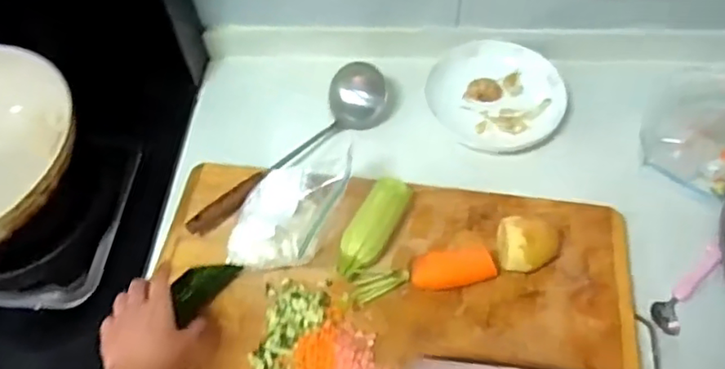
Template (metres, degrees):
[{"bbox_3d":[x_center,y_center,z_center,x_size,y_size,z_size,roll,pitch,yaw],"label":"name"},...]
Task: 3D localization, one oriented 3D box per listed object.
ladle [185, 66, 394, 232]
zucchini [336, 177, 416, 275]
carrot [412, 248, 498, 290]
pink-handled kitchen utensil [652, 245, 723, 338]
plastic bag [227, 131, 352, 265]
[{"bbox_3d":[-0.082,-0.037,0.774,0.085,0.072,0.324,29,63,20],"label":"ladle"},{"bbox_3d":[0.012,0.054,0.702,0.046,0.040,0.130,22,61,17],"label":"zucchini"},{"bbox_3d":[0.103,0.097,0.667,0.093,0.044,0.034,-8,57,-1],"label":"carrot"},{"bbox_3d":[0.376,0.120,0.689,0.033,0.021,0.127,37,66,24],"label":"pink-handled kitchen utensil"},{"bbox_3d":[-0.081,0.023,0.702,0.121,0.078,0.164,11,58,11],"label":"plastic bag"}]

